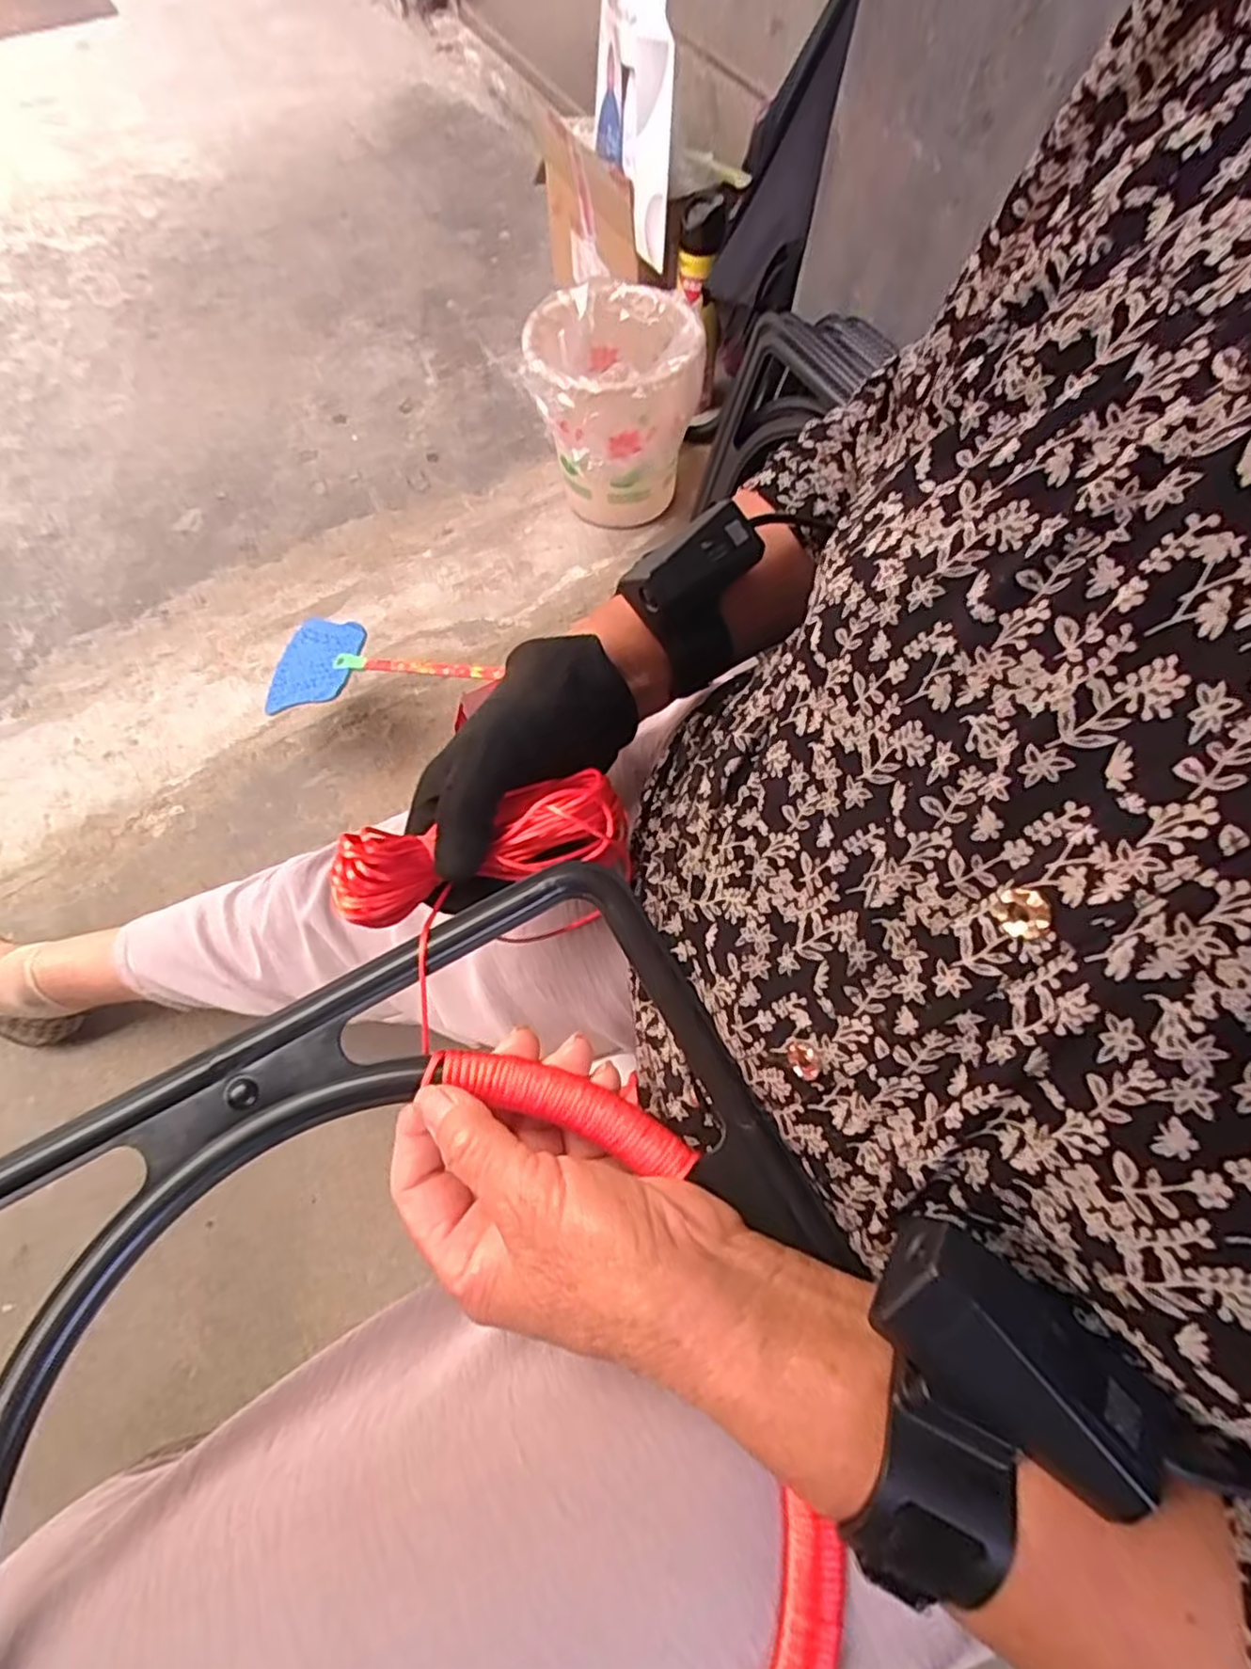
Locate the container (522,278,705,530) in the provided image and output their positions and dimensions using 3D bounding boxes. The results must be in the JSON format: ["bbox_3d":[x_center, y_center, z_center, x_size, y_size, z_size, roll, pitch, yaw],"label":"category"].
[{"bbox_3d":[-0.015,-0.569,0.998,0.212,0.258,0.190,-12,69,-3],"label":"container"}]

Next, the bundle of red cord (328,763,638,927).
[{"bbox_3d":[-0.062,0.005,0.313,0.126,0.033,0.049,-15,68,-13],"label":"bundle of red cord"}]

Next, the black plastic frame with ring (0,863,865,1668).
[{"bbox_3d":[-0.068,0.211,0.227,0.328,0.019,0.334,-28,72,-15],"label":"black plastic frame with ring"}]

